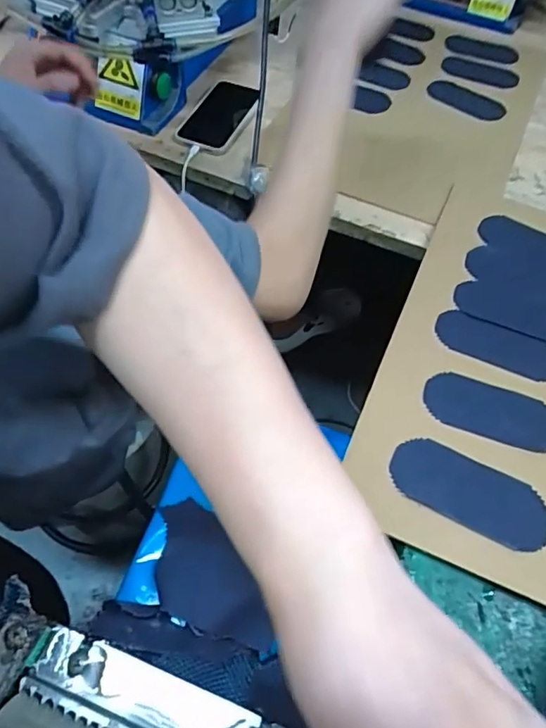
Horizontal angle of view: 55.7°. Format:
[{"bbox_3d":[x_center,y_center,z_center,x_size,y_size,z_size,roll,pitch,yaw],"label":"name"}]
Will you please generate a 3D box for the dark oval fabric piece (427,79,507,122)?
[{"bbox_3d":[0.319,-0.437,0.853,0.133,0.011,0.071,34,63,17],"label":"dark oval fabric piece"}]

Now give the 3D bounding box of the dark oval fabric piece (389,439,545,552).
[{"bbox_3d":[0.165,0.106,0.435,0.129,0.013,0.063,26,61,12],"label":"dark oval fabric piece"}]

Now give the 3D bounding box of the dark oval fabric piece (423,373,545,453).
[{"bbox_3d":[0.211,0.045,0.495,0.128,0.004,0.070,18,47,10],"label":"dark oval fabric piece"}]

